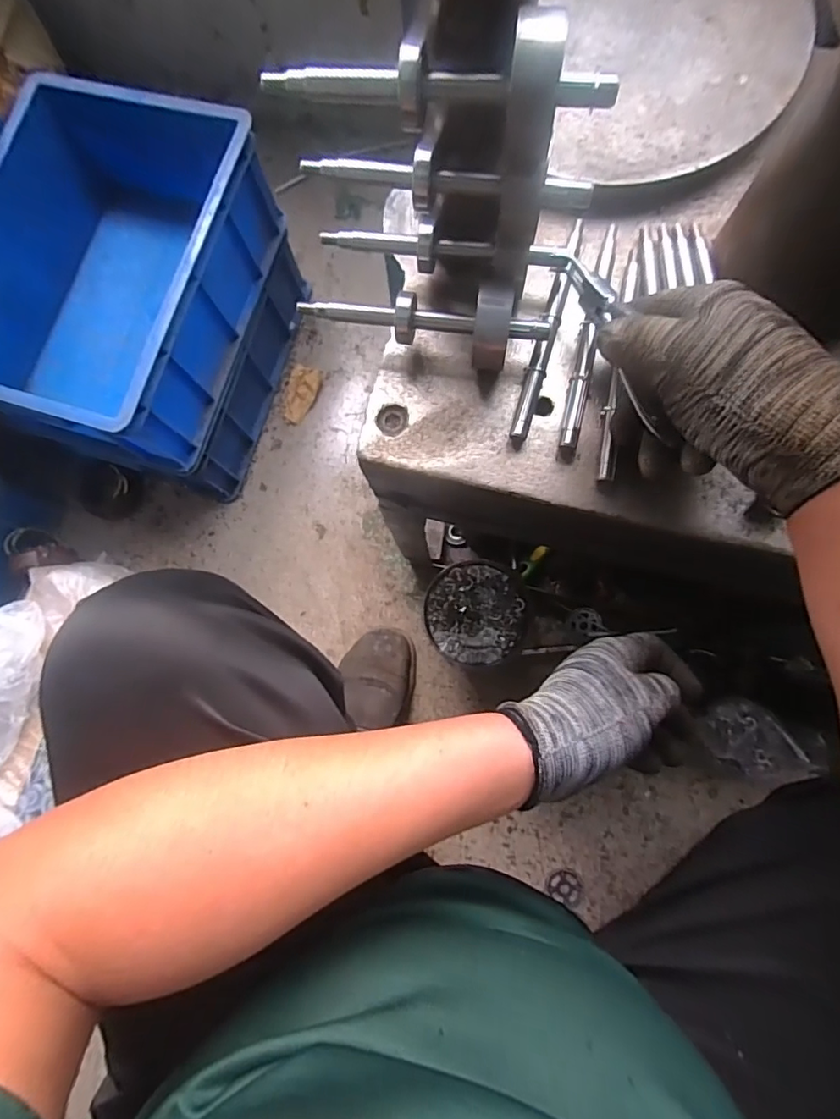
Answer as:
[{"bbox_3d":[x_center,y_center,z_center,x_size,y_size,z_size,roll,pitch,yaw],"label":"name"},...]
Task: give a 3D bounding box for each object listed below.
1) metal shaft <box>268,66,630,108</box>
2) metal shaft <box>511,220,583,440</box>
[{"bbox_3d":[0.008,-0.220,0.247,0.162,0.017,0.013,7,81,5],"label":"metal shaft"},{"bbox_3d":[0.087,-0.157,0.357,0.013,0.010,0.160,17,82,6],"label":"metal shaft"}]

